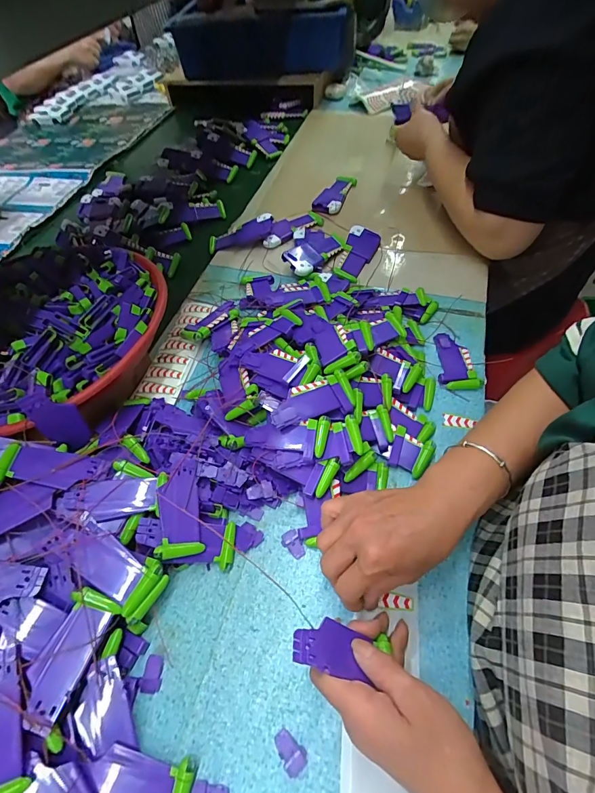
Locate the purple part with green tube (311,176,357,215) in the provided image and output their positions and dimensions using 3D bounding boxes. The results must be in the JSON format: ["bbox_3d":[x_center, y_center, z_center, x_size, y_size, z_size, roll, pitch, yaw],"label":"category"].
[{"bbox_3d":[0.072,-0.389,0.733,0.055,0.019,0.121,18,58,16],"label":"purple part with green tube"}]

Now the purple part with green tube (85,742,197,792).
[{"bbox_3d":[-0.113,0.278,0.276,0.073,0.017,0.038,10,57,11],"label":"purple part with green tube"}]

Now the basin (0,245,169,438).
[{"bbox_3d":[-0.308,-0.063,0.470,0.289,0.093,0.279,-2,55,3],"label":"basin"}]

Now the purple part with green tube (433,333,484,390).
[{"bbox_3d":[0.198,-0.048,0.489,0.047,0.007,0.090,-2,55,3],"label":"purple part with green tube"}]

